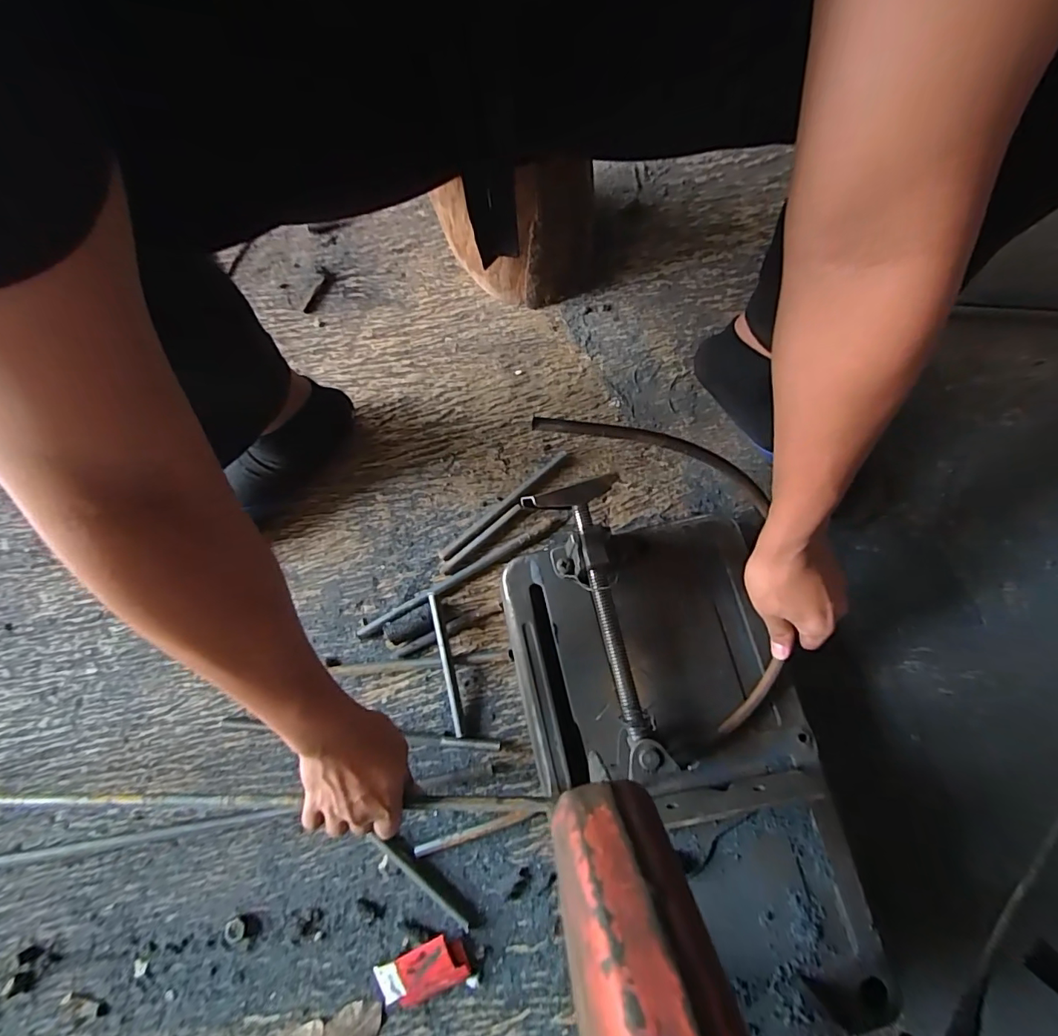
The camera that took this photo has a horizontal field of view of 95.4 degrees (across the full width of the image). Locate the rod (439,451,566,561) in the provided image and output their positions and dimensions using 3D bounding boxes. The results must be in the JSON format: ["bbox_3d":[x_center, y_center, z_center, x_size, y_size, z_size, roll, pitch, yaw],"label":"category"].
[{"bbox_3d":[-0.029,-0.015,0.577,0.191,0.009,0.014,-41,77,-8],"label":"rod"}]

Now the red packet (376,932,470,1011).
[{"bbox_3d":[-0.102,0.432,0.459,0.083,0.016,0.044,-24,76,-4],"label":"red packet"}]

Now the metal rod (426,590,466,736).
[{"bbox_3d":[-0.089,0.156,0.517,0.011,0.007,0.151,-10,83,-24],"label":"metal rod"}]

